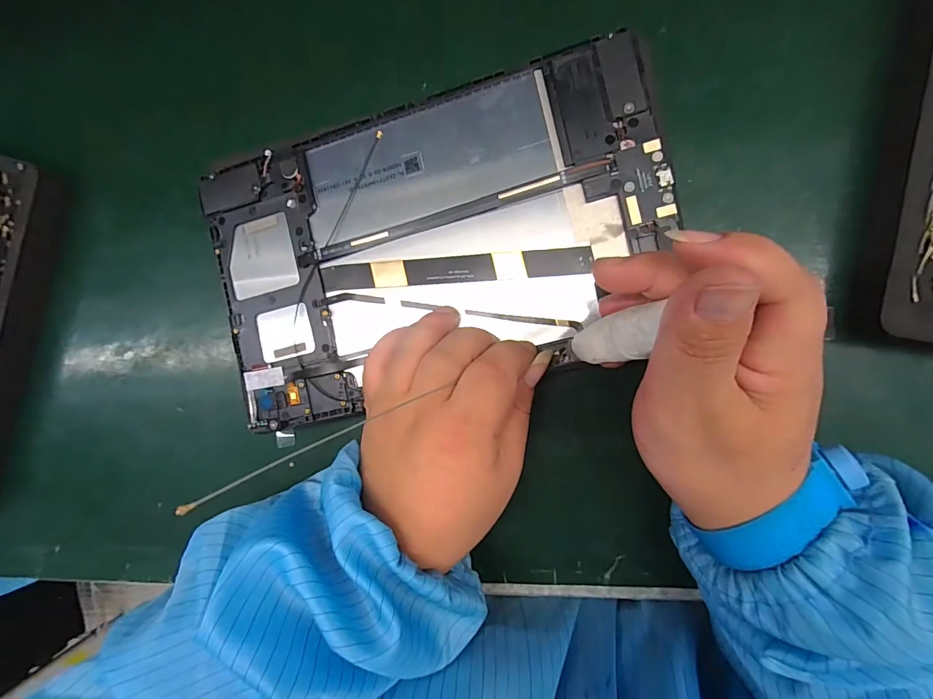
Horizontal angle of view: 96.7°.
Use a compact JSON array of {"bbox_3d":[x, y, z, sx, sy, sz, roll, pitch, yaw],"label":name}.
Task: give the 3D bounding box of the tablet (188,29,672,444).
[{"bbox_3d":[-0.019,-0.054,0.214,0.235,0.013,0.146,-14,93,9],"label":"tablet"}]

